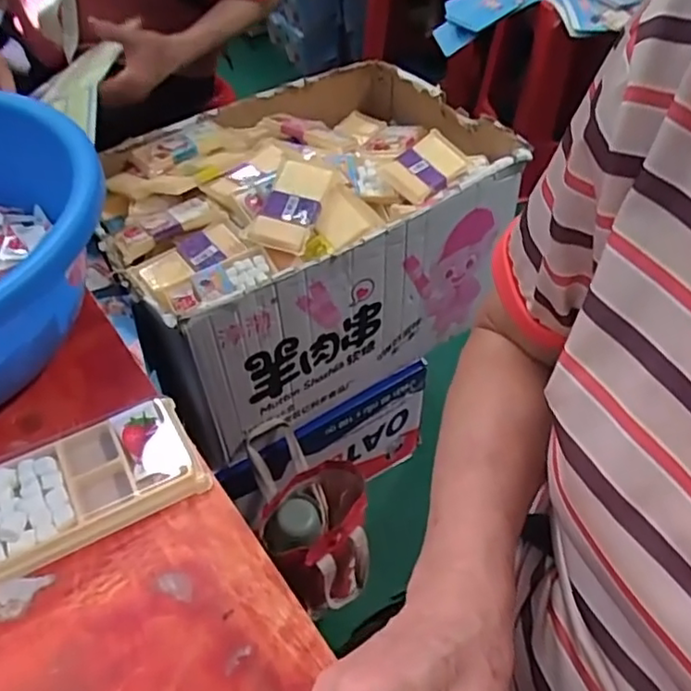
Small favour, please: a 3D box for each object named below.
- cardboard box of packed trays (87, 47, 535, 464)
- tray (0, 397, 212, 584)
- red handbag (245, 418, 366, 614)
[{"bbox_3d":[-0.062,-0.155,0.938,0.540,0.286,0.366,-28,53,-22],"label":"cardboard box of packed trays"},{"bbox_3d":[-0.161,0.084,0.389,0.136,0.017,0.074,-24,52,-18],"label":"tray"},{"bbox_3d":[-0.046,0.254,0.917,0.141,0.257,0.183,-8,48,-6],"label":"red handbag"}]

